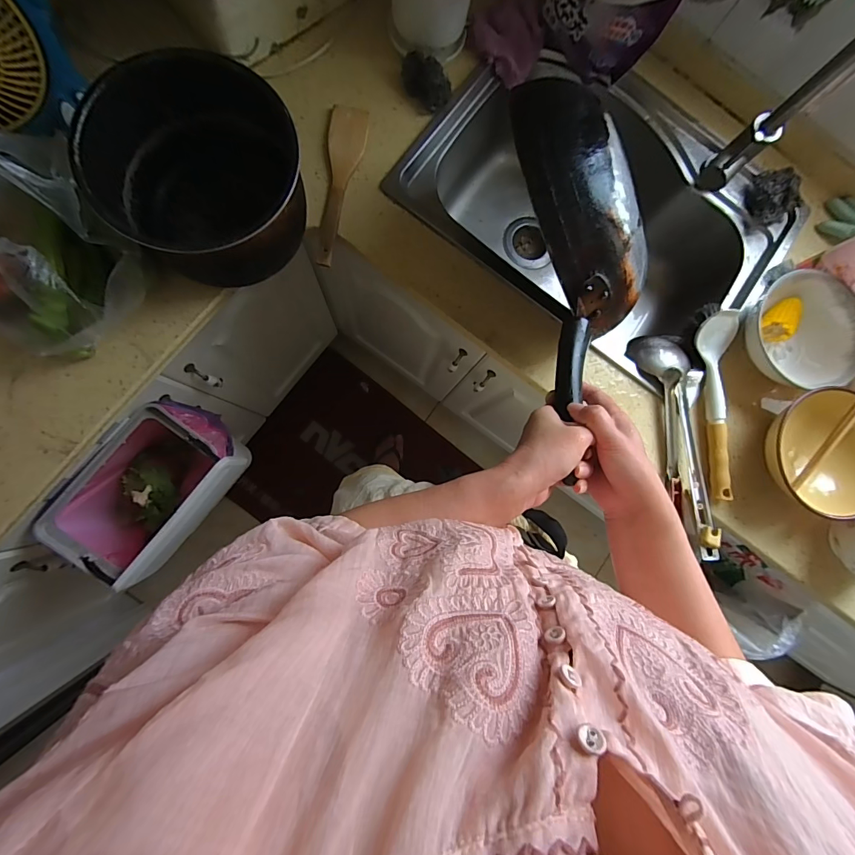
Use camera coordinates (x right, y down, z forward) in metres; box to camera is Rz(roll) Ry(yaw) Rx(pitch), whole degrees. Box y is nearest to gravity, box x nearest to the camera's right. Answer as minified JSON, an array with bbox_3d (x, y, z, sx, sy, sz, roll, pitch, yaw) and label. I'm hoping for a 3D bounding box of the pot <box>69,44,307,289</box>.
[{"bbox_3d":[-0.273,-0.304,0.500,0.223,0.137,0.205,1,85,-7],"label":"pot"}]

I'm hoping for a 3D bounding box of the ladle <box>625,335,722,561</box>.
[{"bbox_3d":[0.388,0.017,0.603,0.081,0.057,0.336,-13,87,-8],"label":"ladle"}]

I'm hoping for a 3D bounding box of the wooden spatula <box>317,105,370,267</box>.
[{"bbox_3d":[-0.123,-0.351,0.586,0.051,0.010,0.239,6,84,-6],"label":"wooden spatula"}]

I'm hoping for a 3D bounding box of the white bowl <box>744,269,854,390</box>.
[{"bbox_3d":[0.553,-0.140,0.598,0.164,0.060,0.168,1,85,-7],"label":"white bowl"}]

